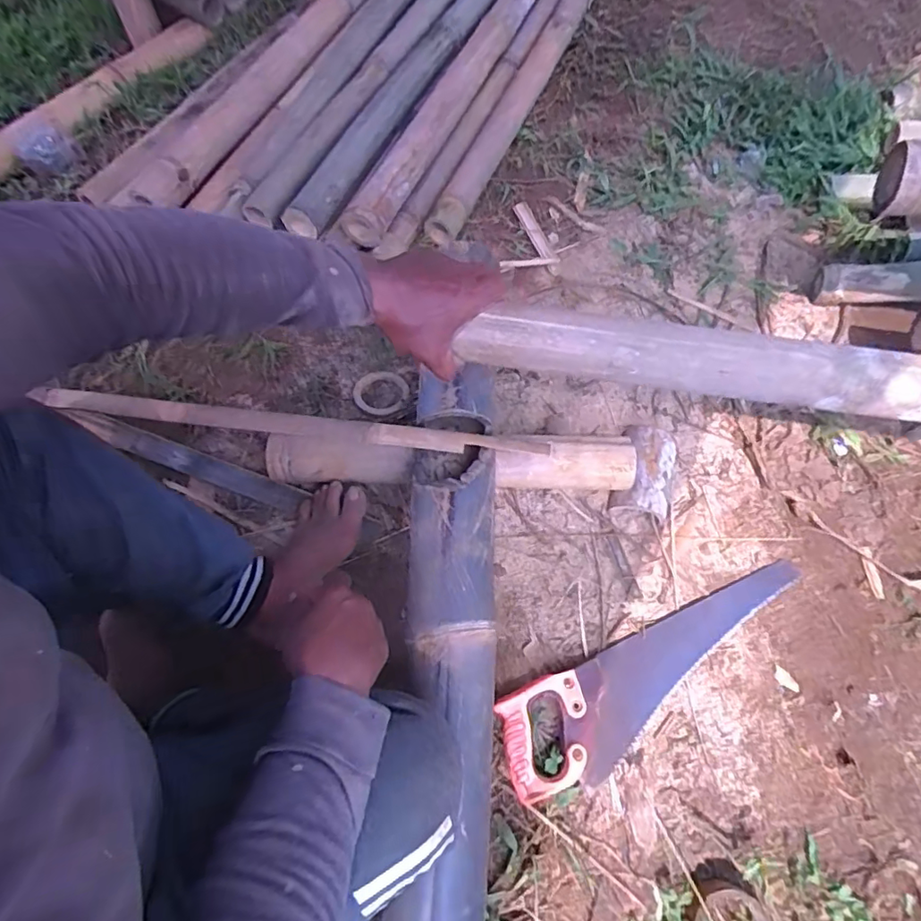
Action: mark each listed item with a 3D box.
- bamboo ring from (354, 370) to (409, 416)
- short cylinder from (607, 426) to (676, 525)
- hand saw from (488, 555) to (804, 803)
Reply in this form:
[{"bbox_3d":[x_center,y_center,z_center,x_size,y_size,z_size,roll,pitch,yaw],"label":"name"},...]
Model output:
[{"bbox_3d":[-0.119,-0.103,0.826,0.080,0.013,0.085,0,63,0],"label":"bamboo ring"},{"bbox_3d":[0.260,0.015,0.770,0.089,0.047,0.136,16,64,8],"label":"short cylinder"},{"bbox_3d":[0.253,0.258,0.660,0.436,0.032,0.116,-22,65,-11],"label":"hand saw"}]

